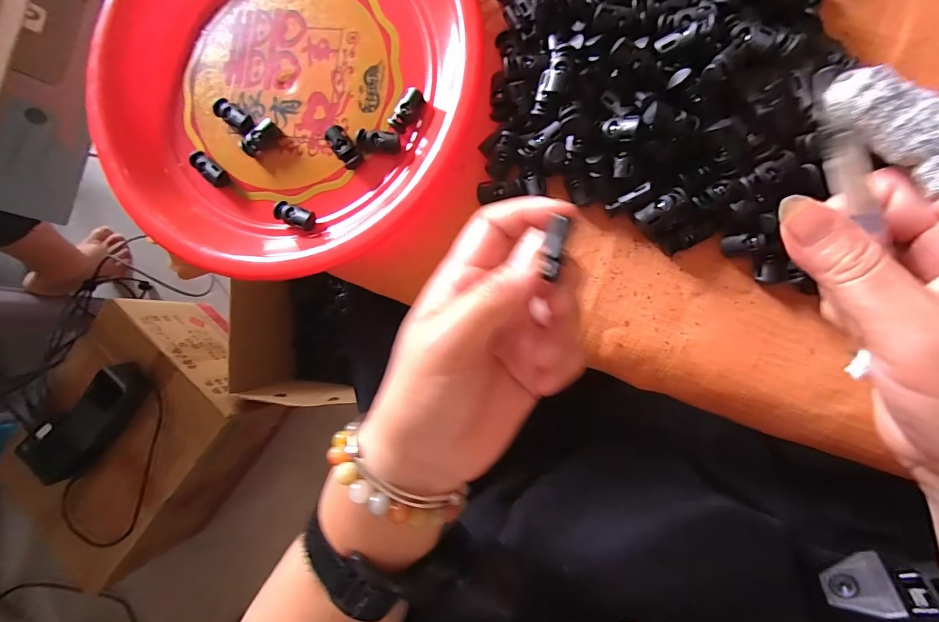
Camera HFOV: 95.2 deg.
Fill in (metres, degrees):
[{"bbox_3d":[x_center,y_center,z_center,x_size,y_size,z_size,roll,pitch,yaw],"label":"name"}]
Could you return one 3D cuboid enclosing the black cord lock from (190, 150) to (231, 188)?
[{"bbox_3d":[-0.177,-0.097,0.291,0.031,0.009,0.012,42,95,8],"label":"black cord lock"}]

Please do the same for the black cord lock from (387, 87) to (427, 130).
[{"bbox_3d":[-0.040,-0.128,0.272,0.013,0.008,0.027,45,95,8],"label":"black cord lock"}]

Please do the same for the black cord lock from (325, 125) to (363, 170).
[{"bbox_3d":[-0.081,-0.106,0.276,0.013,0.013,0.026,-32,84,7],"label":"black cord lock"}]

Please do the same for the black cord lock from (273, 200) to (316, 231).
[{"bbox_3d":[-0.114,-0.062,0.279,0.029,0.013,0.013,23,92,9],"label":"black cord lock"}]

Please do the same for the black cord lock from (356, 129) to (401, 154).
[{"bbox_3d":[-0.058,-0.107,0.272,0.027,0.010,0.013,11,90,9],"label":"black cord lock"}]

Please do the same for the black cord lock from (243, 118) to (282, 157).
[{"bbox_3d":[-0.138,-0.114,0.284,0.026,0.011,0.012,-40,83,6],"label":"black cord lock"}]

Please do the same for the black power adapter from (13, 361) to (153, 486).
[{"bbox_3d":[-0.582,0.169,0.642,0.215,0.060,0.076,-45,82,5],"label":"black power adapter"}]

